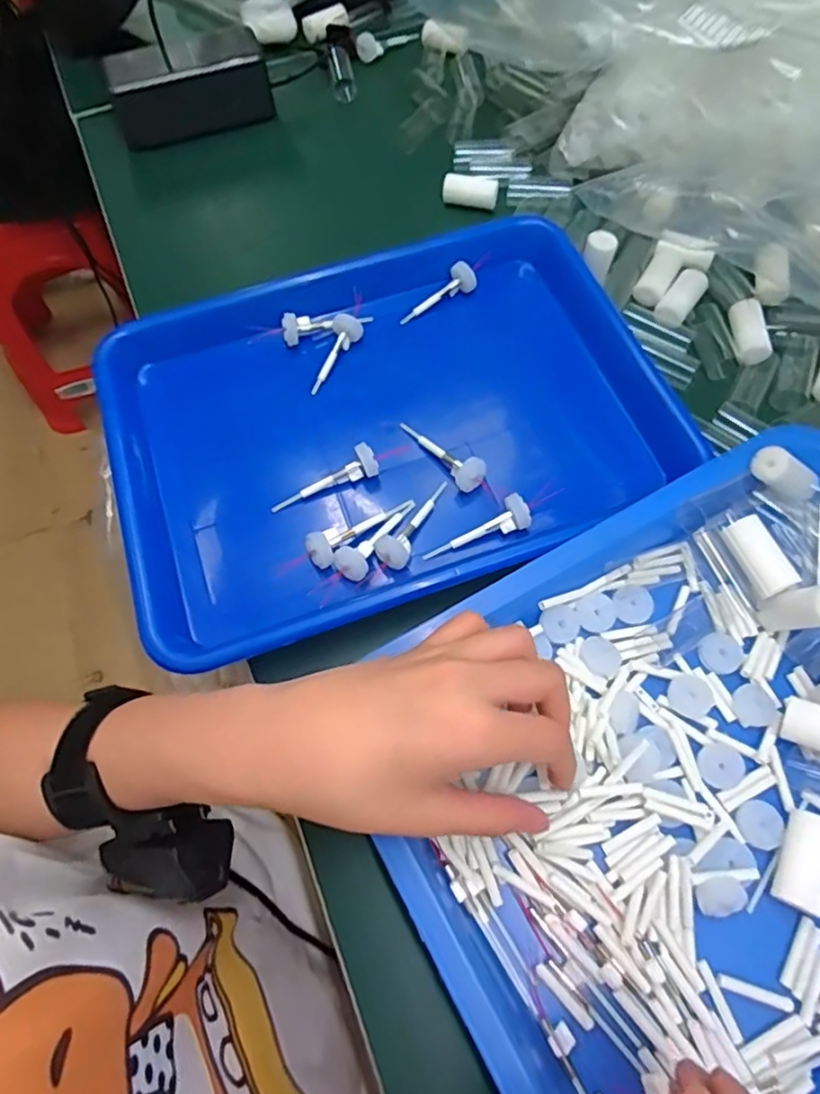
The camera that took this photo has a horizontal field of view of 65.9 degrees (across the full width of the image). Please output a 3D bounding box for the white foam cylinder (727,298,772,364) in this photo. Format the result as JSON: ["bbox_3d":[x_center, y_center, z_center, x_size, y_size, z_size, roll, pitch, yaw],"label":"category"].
[{"bbox_3d":[0.227,-0.146,0.424,0.018,0.014,0.046,-5,65,1],"label":"white foam cylinder"}]

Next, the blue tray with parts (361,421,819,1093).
[{"bbox_3d":[0.151,0.102,0.295,0.319,0.039,0.258,-28,67,-10],"label":"blue tray with parts"}]

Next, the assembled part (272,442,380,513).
[{"bbox_3d":[-0.051,-0.038,0.379,0.067,0.015,0.015,-32,67,-11],"label":"assembled part"}]

